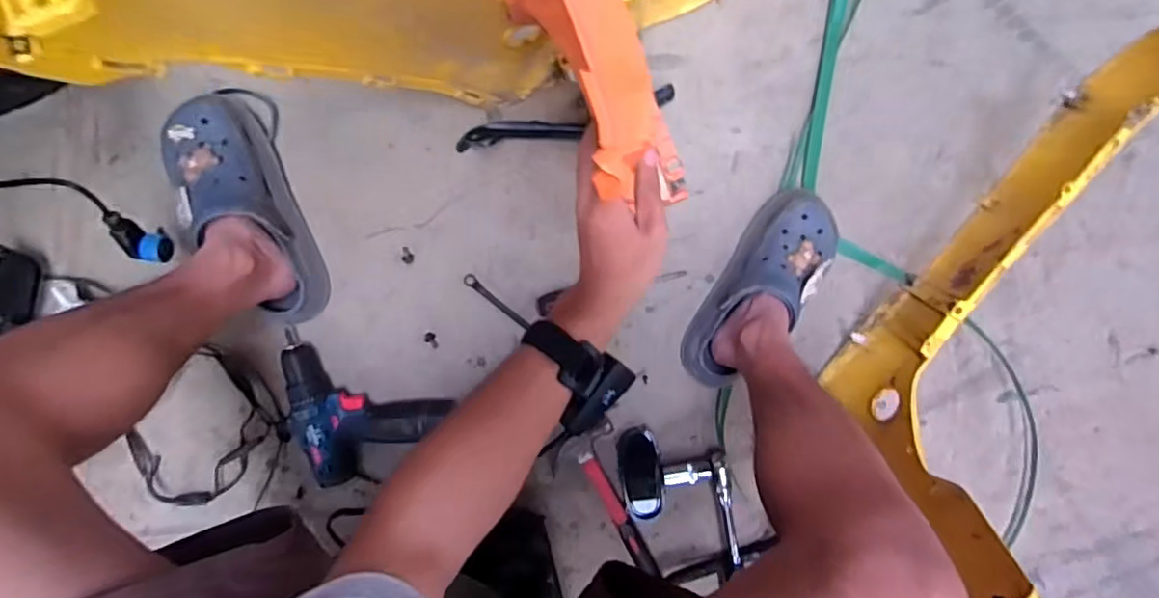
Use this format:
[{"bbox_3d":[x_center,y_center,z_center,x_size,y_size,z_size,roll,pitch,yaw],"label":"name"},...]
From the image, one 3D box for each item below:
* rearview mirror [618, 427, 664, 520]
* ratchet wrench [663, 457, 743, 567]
[{"bbox_3d":[0.085,0.240,0.802,0.055,0.027,0.124,-8,98,-4],"label":"rearview mirror"},{"bbox_3d":[0.175,0.288,0.795,0.083,0.038,0.133,-18,98,-2],"label":"ratchet wrench"}]

